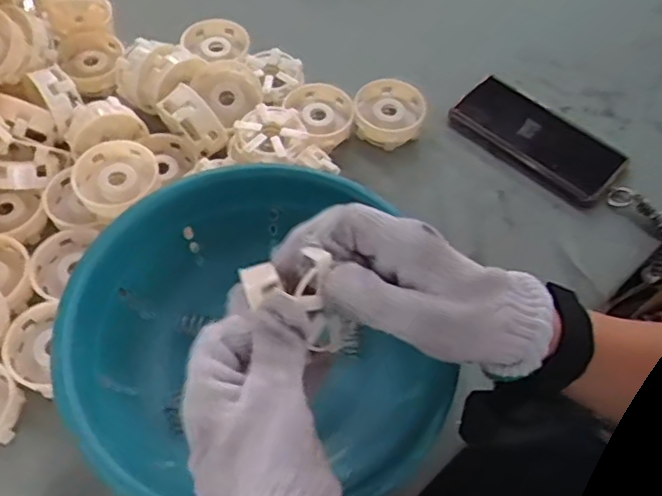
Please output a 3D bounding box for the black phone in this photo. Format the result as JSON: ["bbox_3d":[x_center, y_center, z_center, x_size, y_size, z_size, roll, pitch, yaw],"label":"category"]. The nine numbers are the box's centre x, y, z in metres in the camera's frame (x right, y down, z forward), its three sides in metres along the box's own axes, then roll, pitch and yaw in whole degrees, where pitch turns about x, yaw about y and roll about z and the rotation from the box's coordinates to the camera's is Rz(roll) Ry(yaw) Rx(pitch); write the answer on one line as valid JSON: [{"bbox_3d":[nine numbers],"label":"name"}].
[{"bbox_3d":[0.200,-0.104,0.628,0.162,0.024,0.080,39,63,20],"label":"black phone"}]

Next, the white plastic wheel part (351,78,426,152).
[{"bbox_3d":[0.057,-0.133,0.636,0.066,0.032,0.063,7,58,1],"label":"white plastic wheel part"}]

